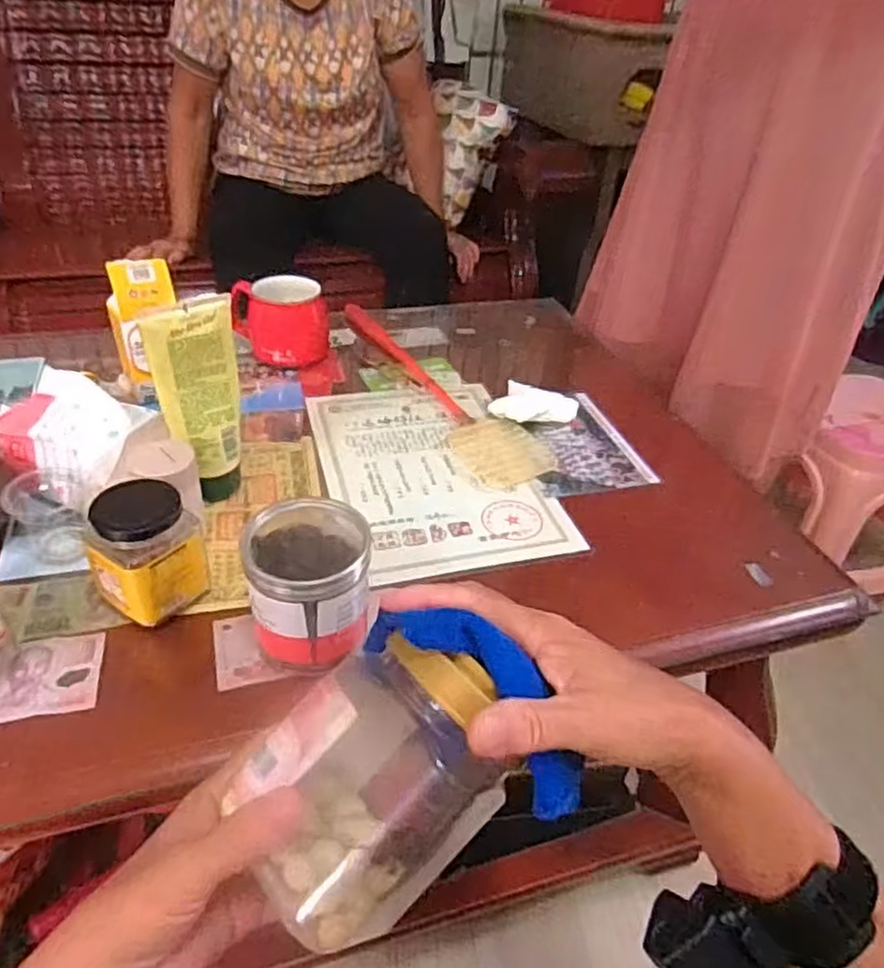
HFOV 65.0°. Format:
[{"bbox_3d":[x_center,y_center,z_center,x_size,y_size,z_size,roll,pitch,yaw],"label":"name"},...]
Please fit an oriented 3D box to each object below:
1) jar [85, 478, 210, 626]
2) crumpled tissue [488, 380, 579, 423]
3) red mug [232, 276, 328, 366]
[{"bbox_3d":[-0.214,0.054,0.503,0.058,0.097,0.065,32,45,30],"label":"jar"},{"bbox_3d":[0.101,-0.084,0.765,0.094,0.029,0.053,10,38,6],"label":"crumpled tissue"},{"bbox_3d":[-0.190,-0.197,0.822,0.106,0.089,0.073,-7,39,-15],"label":"red mug"}]

